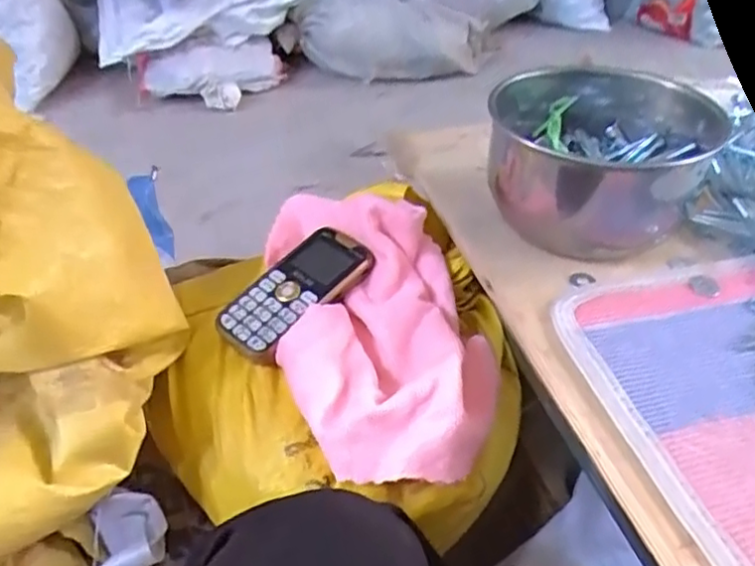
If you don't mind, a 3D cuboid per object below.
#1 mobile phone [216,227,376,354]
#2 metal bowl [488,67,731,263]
[{"bbox_3d":[-0.063,0.003,0.511,0.059,0.013,0.125,34,58,25],"label":"mobile phone"},{"bbox_3d":[0.167,-0.093,0.502,0.154,0.091,0.152,0,41,0],"label":"metal bowl"}]

